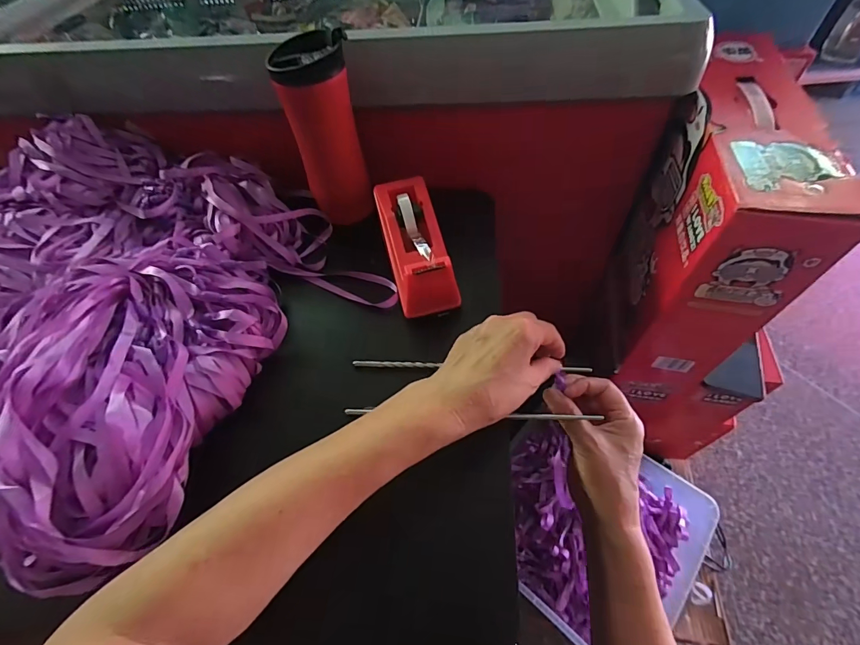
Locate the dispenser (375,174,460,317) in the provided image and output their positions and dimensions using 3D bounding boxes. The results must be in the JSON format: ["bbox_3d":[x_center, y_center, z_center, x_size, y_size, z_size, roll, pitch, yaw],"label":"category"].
[{"bbox_3d":[-0.017,-0.085,0.415,0.060,0.060,0.154,-14,55,-6],"label":"dispenser"}]

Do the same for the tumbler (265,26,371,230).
[{"bbox_3d":[-0.111,-0.199,0.445,0.071,0.193,0.074,-2,55,2],"label":"tumbler"}]

